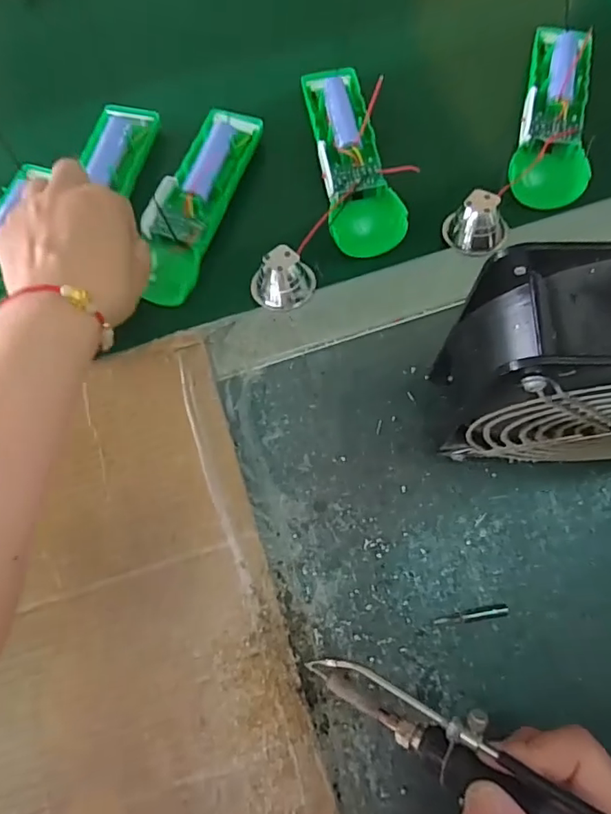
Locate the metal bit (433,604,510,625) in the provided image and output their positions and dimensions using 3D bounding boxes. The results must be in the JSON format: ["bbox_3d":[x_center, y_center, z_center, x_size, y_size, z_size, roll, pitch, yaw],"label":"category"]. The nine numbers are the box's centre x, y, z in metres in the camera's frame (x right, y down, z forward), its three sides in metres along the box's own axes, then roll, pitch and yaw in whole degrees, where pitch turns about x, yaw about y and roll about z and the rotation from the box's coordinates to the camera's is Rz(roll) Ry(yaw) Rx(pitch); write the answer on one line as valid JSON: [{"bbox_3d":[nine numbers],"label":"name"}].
[{"bbox_3d":[0.092,0.116,0.299,0.040,0.008,0.007,-9,72,-1],"label":"metal bit"}]

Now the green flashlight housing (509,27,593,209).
[{"bbox_3d":[0.177,-0.207,0.380,0.047,0.035,0.138,13,73,6],"label":"green flashlight housing"}]

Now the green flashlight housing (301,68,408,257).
[{"bbox_3d":[0.034,-0.170,0.381,0.048,0.043,0.136,-10,72,-1],"label":"green flashlight housing"}]

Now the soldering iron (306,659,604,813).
[{"bbox_3d":[0.092,0.158,0.220,0.218,0.022,0.026,19,68,34],"label":"soldering iron"}]

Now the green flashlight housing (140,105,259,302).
[{"bbox_3d":[-0.079,-0.142,0.375,0.047,0.033,0.154,16,73,7],"label":"green flashlight housing"}]

